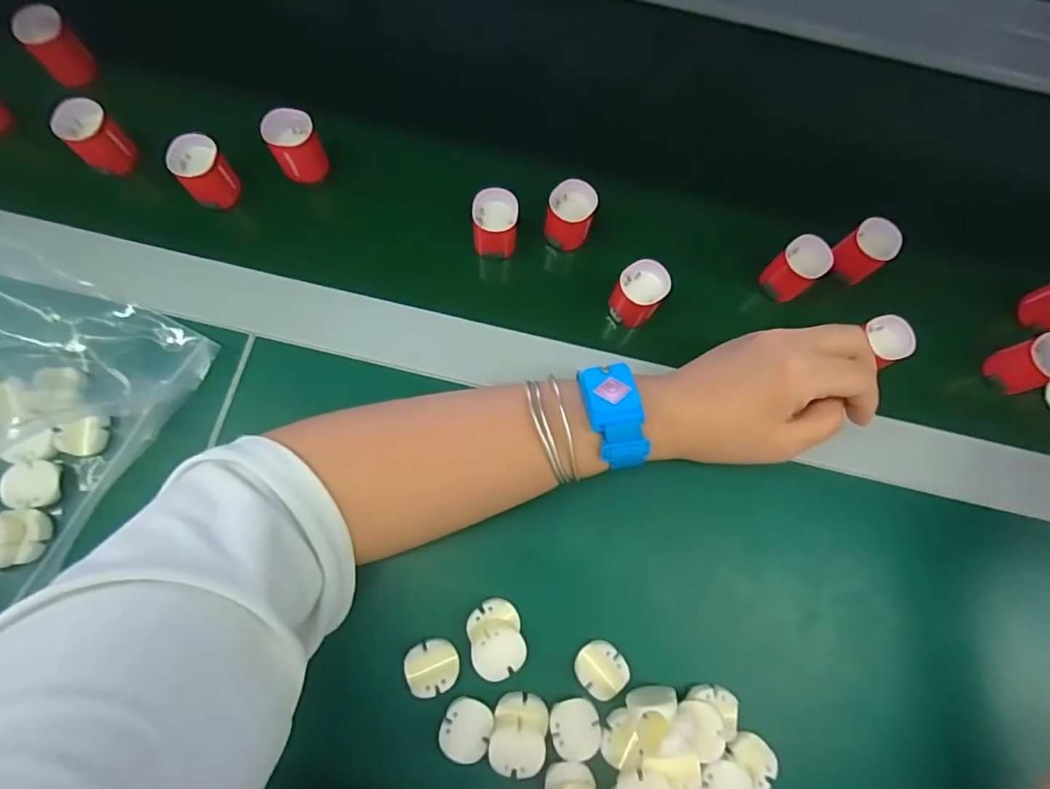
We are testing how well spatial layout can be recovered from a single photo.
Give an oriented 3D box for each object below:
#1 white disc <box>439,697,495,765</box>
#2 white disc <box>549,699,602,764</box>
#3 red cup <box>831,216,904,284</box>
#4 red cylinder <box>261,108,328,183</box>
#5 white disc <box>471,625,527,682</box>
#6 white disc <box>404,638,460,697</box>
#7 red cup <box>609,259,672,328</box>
[{"bbox_3d":[-0.029,0.170,0.271,0.025,0.004,0.027,1,73,-3],"label":"white disc"},{"bbox_3d":[0.026,0.172,0.277,0.025,0.004,0.027,1,73,-3],"label":"white disc"},{"bbox_3d":[0.223,-0.093,0.355,0.029,0.037,0.029,1,73,-3],"label":"red cup"},{"bbox_3d":[-0.147,-0.161,0.346,0.030,0.038,0.033,1,73,-3],"label":"red cylinder"},{"bbox_3d":[-0.014,0.136,0.283,0.028,0.009,0.026,1,73,-3],"label":"white disc"},{"bbox_3d":[-0.048,0.142,0.280,0.026,0.005,0.025,1,73,-3],"label":"white disc"},{"bbox_3d":[0.072,-0.063,0.339,0.030,0.033,0.029,1,73,-3],"label":"red cup"}]

